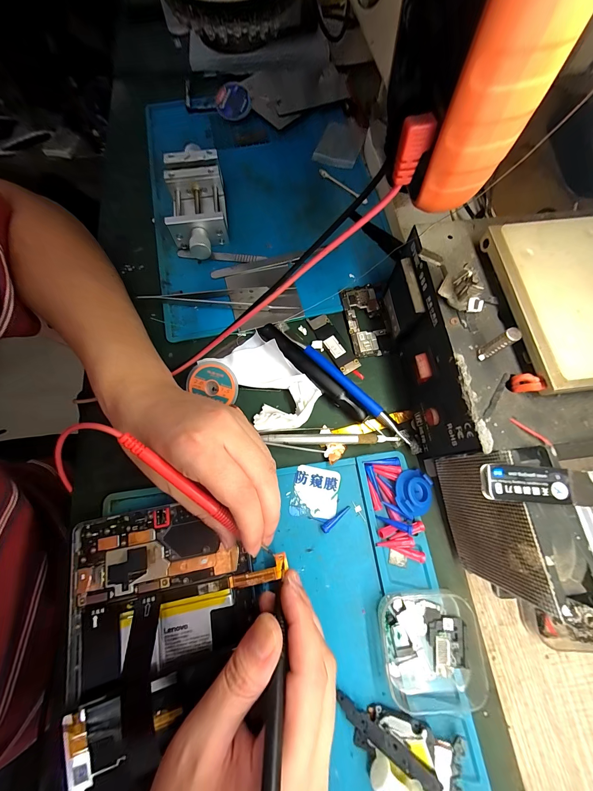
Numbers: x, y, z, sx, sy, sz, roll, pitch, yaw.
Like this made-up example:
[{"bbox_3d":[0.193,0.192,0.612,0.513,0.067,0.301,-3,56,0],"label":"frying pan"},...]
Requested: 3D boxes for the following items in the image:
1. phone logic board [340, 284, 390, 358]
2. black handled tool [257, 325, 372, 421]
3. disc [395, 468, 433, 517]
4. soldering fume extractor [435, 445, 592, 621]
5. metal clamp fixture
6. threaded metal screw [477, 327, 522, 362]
[{"bbox_3d":[0.068,-0.073,0.272,0.038,0.007,0.072,-10,72,-5],"label":"phone logic board"},{"bbox_3d":[0.015,-0.022,0.250,0.122,0.014,0.017,42,76,11],"label":"black handled tool"},{"bbox_3d":[0.092,0.076,0.221,0.030,0.011,0.035,12,72,3],"label":"disc"},{"bbox_3d":[0.129,0.079,0.182,0.029,0.084,0.080,-9,72,-4],"label":"soldering fume extractor"},{"bbox_3d":[-0.104,-0.200,0.293,0.060,0.035,0.121,-12,73,-5],"label":"metal clamp fixture"},{"bbox_3d":[0.114,-0.028,0.160,0.006,0.027,0.008,-33,75,-9],"label":"threaded metal screw"}]

